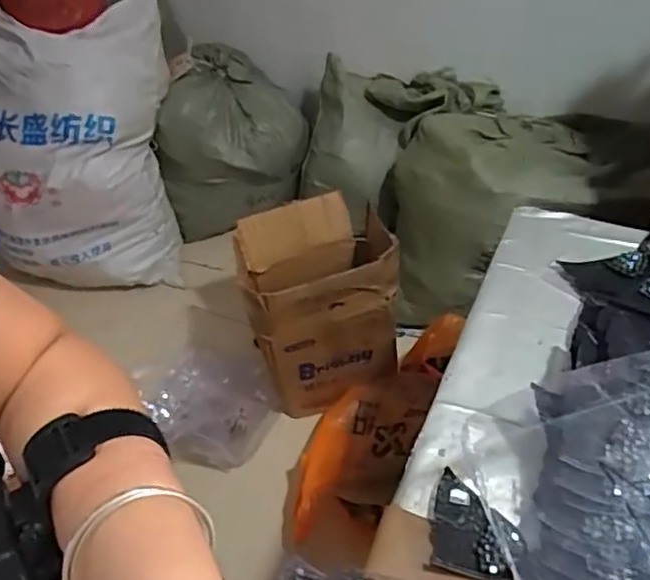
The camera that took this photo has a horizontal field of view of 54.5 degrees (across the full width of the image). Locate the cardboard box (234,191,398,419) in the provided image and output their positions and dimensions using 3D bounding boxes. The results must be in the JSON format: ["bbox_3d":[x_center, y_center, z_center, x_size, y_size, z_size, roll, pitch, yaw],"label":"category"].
[{"bbox_3d":[-0.013,0.032,1.539,0.328,0.400,0.348,-13,47,-6],"label":"cardboard box"}]

